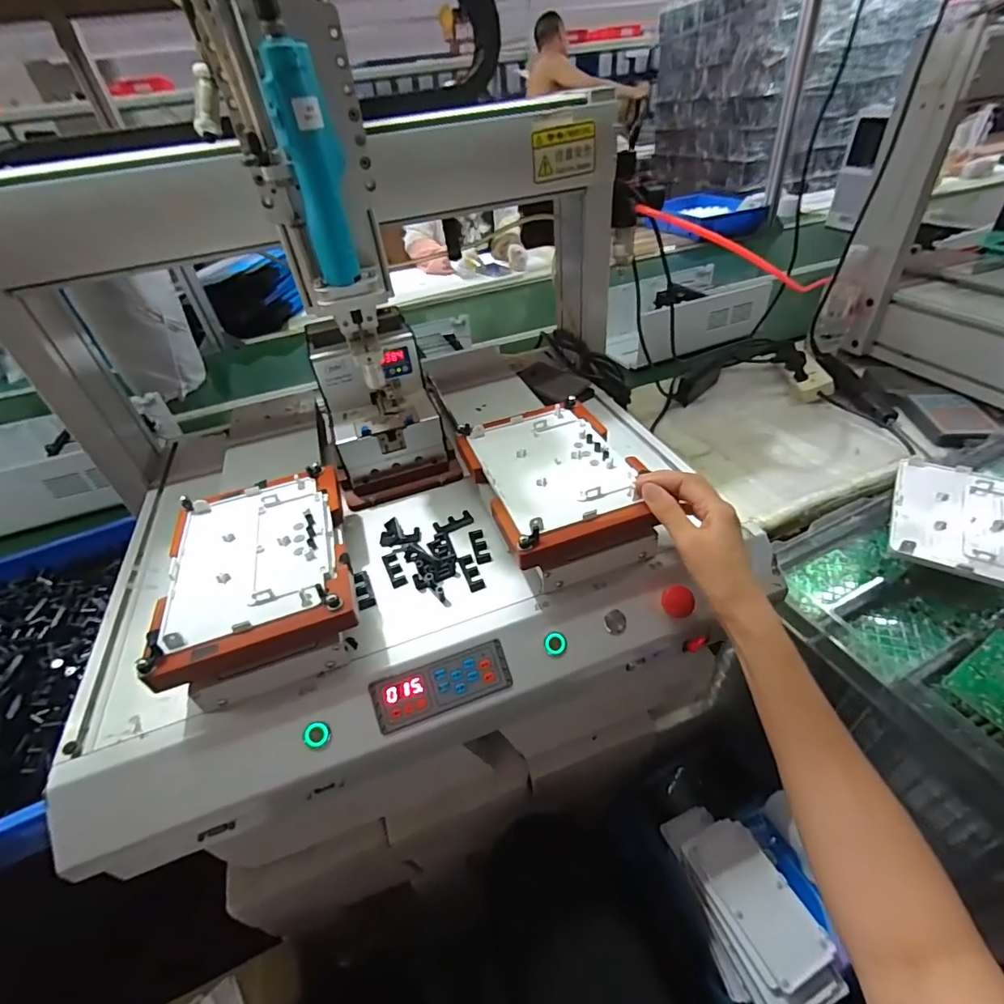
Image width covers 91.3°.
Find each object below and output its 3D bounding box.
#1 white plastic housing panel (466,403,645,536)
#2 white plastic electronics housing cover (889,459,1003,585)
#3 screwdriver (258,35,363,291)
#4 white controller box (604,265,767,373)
[{"bbox_3d":[0.051,-0.041,0.509,0.129,0.011,0.177,-18,41,-12],"label":"white plastic housing panel"},{"bbox_3d":[0.532,0.017,0.565,0.129,0.011,0.189,14,47,31],"label":"white plastic electronics housing cover"},{"bbox_3d":[-0.155,-0.276,0.415,0.042,0.163,0.037,-12,40,-6],"label":"screwdriver"},{"bbox_3d":[0.424,-0.440,1.167,0.331,0.137,0.200,-19,42,-13],"label":"white controller box"}]

